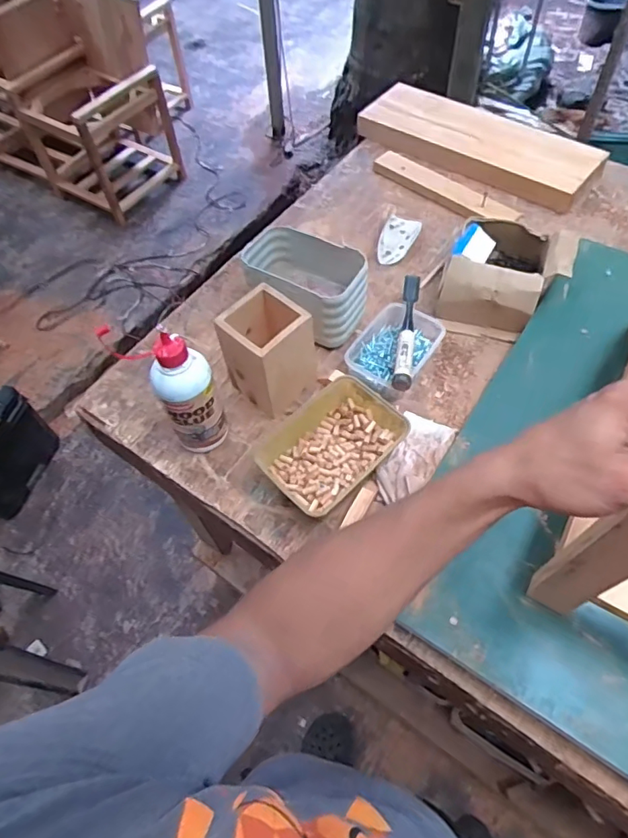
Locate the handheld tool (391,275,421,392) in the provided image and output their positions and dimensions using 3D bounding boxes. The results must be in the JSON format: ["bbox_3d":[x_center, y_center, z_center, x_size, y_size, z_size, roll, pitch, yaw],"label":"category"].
[{"bbox_3d":[0.132,-0.129,0.733,0.023,0.026,0.211,7,59,8],"label":"handheld tool"}]

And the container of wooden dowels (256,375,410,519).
[{"bbox_3d":[0.024,0.041,0.660,0.170,0.067,0.120,-40,64,-19],"label":"container of wooden dowels"}]

